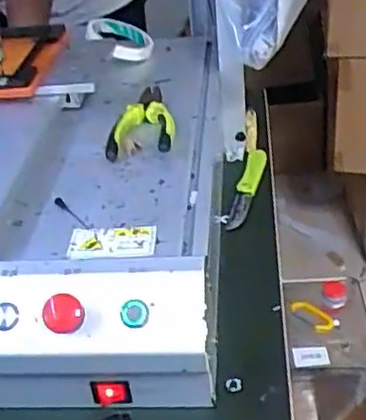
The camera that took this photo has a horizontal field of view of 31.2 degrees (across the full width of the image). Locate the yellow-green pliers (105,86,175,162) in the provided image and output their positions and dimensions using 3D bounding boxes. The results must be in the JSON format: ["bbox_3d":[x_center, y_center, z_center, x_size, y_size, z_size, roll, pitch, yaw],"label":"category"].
[{"bbox_3d":[-0.042,-0.099,0.701,0.066,0.022,0.134,-2,35,4],"label":"yellow-green pliers"}]

